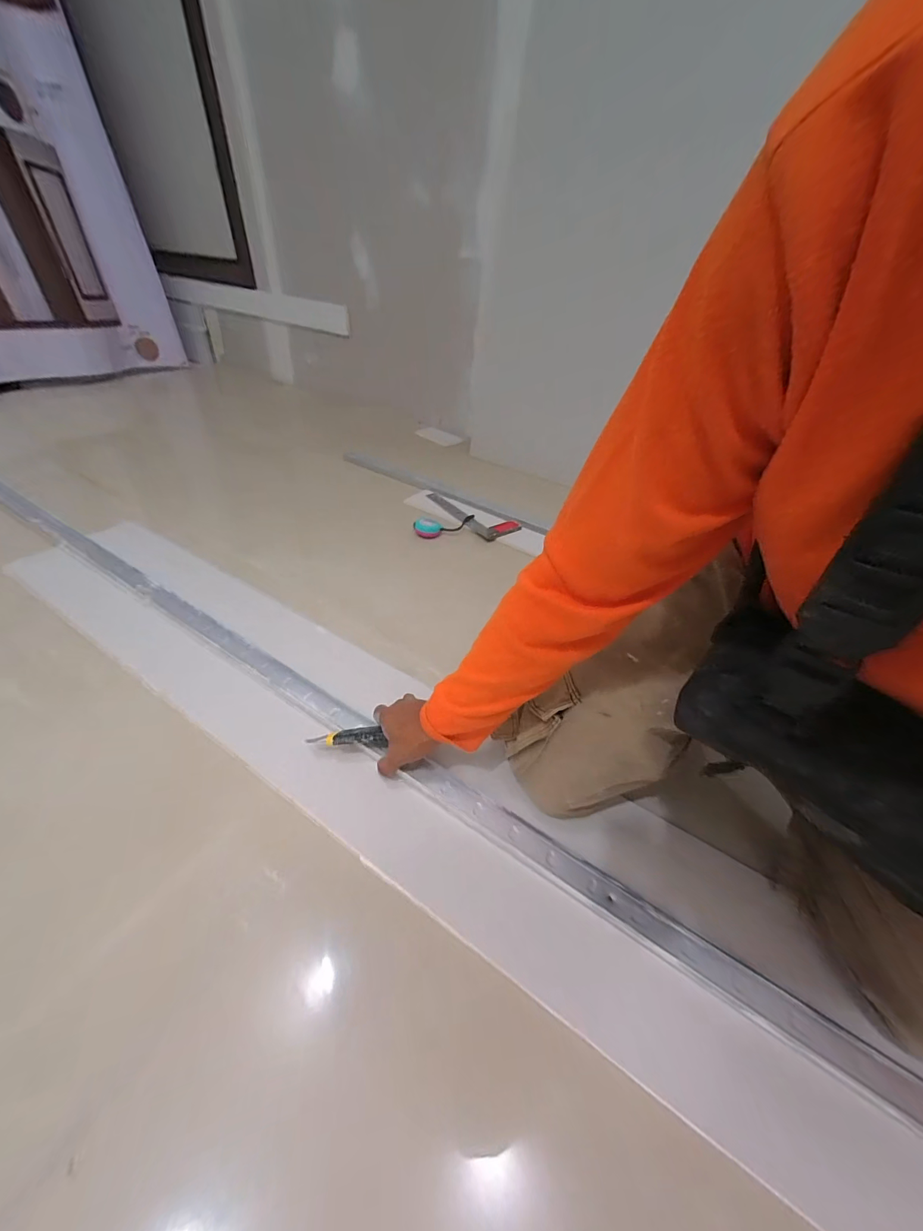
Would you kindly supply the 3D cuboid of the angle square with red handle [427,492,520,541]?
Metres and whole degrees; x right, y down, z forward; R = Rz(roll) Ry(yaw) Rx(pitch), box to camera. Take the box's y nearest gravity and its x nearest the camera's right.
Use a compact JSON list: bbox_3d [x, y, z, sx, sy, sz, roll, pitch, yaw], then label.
[{"bbox_3d":[0.020,-0.300,1.153,0.116,0.015,0.313,-26,50,-32],"label":"angle square with red handle"}]

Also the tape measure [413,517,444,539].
[{"bbox_3d":[-0.087,-0.227,1.046,0.073,0.033,0.064,0,41,-7],"label":"tape measure"}]

